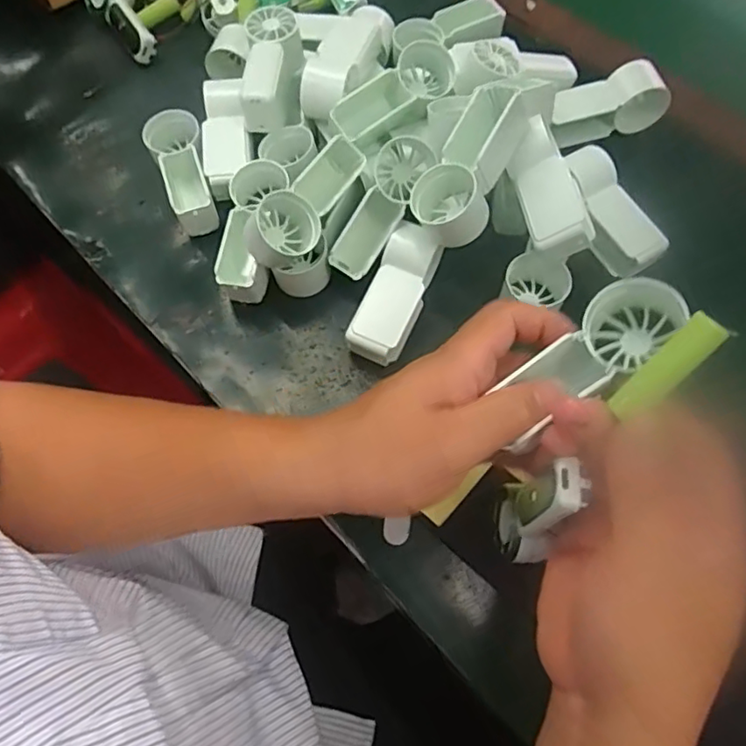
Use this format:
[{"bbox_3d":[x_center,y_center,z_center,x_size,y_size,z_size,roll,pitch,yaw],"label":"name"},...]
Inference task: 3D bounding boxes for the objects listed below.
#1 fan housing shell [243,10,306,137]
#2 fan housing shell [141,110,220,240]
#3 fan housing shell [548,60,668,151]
[{"bbox_3d":[-0.071,-0.217,0.426,0.039,0.038,0.091,-1,65,0],"label":"fan housing shell"},{"bbox_3d":[-0.135,-0.146,0.419,0.038,0.035,0.097,-19,81,-8],"label":"fan housing shell"},{"bbox_3d":[0.173,-0.199,0.436,0.095,0.037,0.032,-19,66,-8],"label":"fan housing shell"}]

